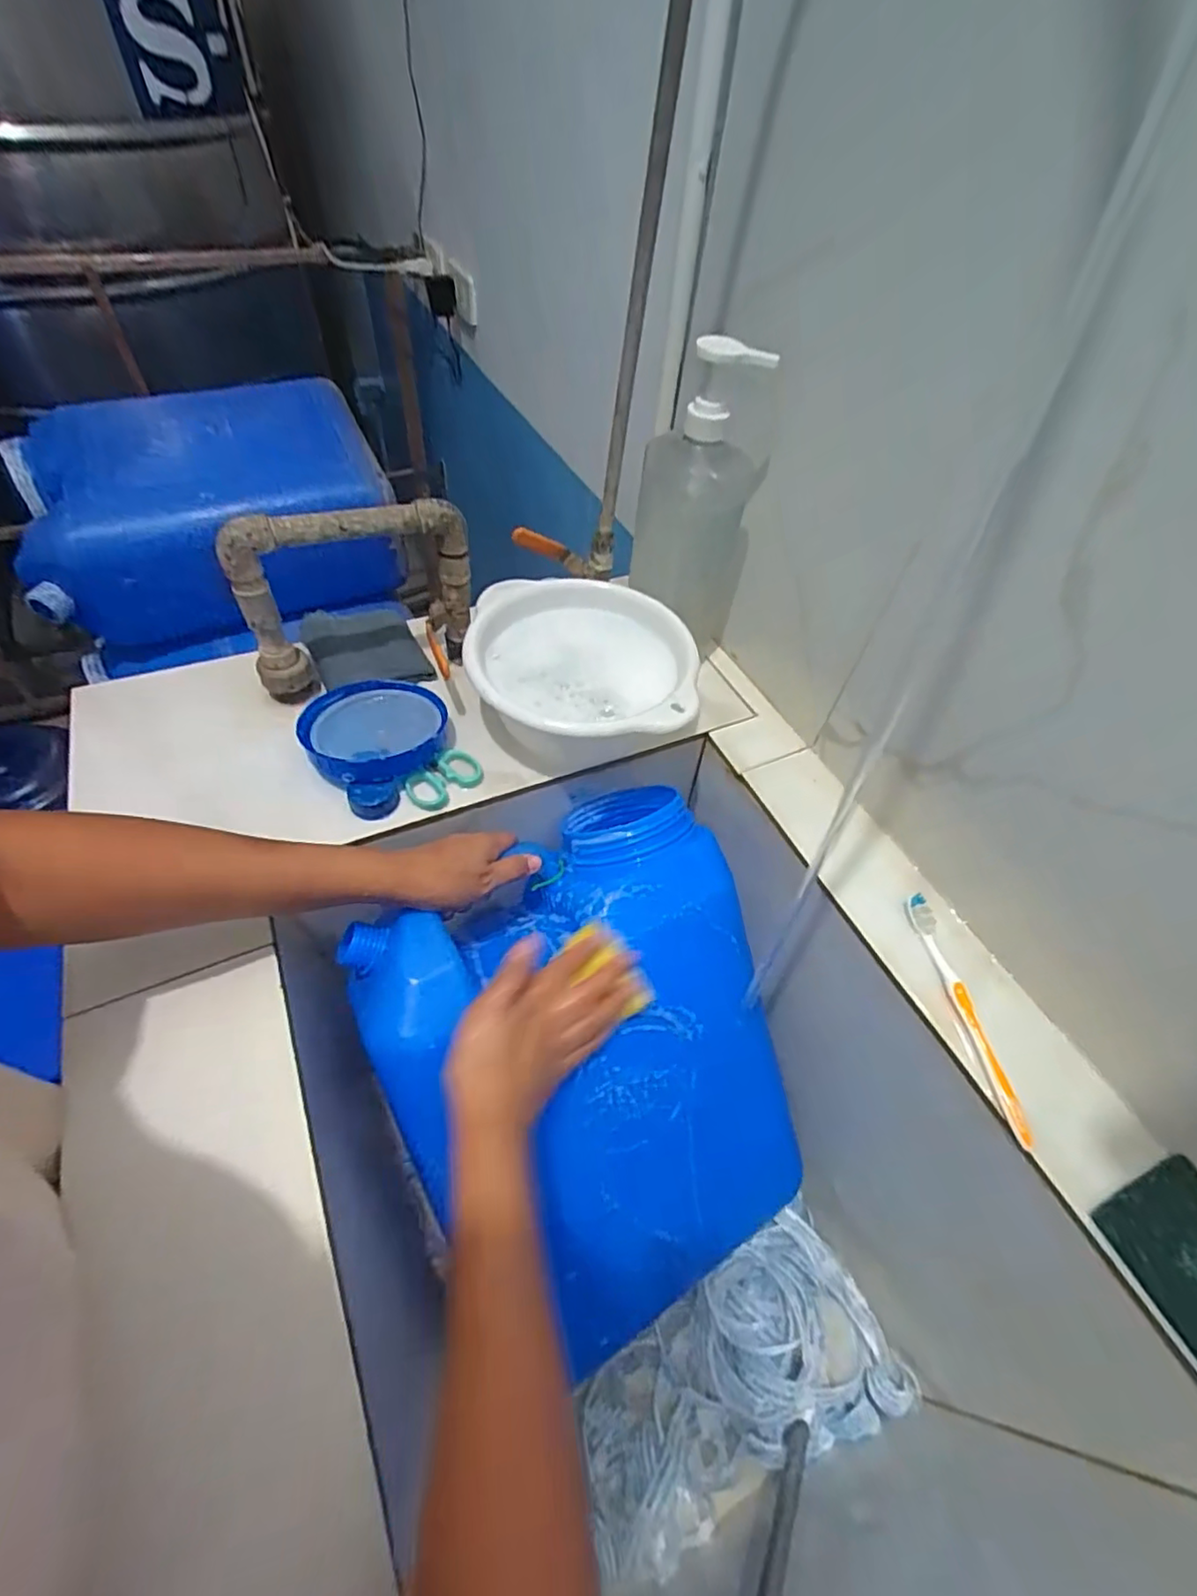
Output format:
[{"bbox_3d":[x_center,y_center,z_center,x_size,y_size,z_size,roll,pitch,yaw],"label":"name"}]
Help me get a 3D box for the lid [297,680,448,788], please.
[{"bbox_3d":[-0.197,-0.063,0.548,0.119,0.029,0.113,3,52,-3],"label":"lid"}]

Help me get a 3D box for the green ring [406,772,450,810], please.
[{"bbox_3d":[-0.147,-0.004,0.533,0.033,0.010,0.037,-16,59,-16],"label":"green ring"}]

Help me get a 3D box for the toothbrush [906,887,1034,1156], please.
[{"bbox_3d":[0.267,0.153,0.448,0.015,0.020,0.174,-5,53,-9],"label":"toothbrush"}]

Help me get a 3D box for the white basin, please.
[{"bbox_3d":[-0.016,-0.112,0.580,0.190,0.085,0.198,3,52,-3],"label":"white basin"}]

